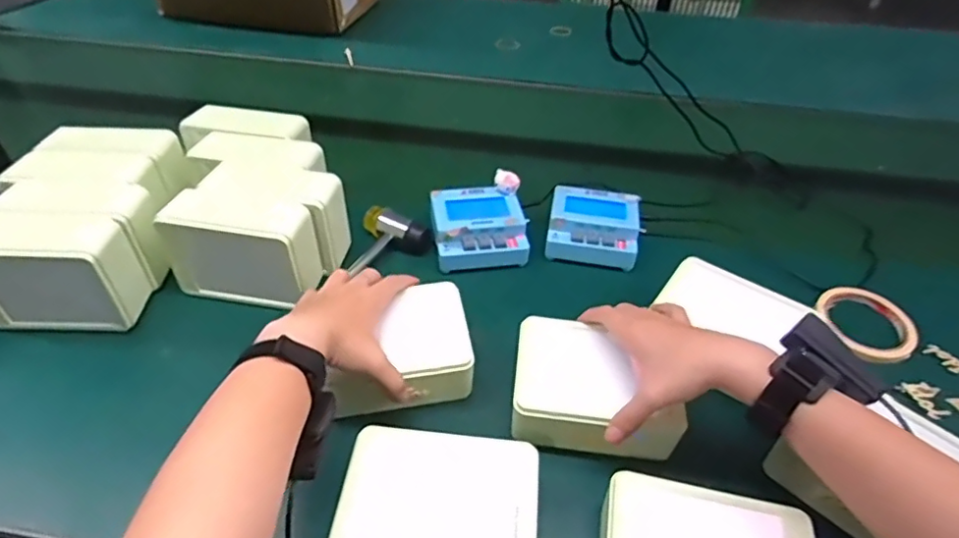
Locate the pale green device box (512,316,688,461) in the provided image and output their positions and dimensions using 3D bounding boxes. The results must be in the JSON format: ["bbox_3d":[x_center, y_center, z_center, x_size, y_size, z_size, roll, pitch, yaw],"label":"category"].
[{"bbox_3d":[0.101,0.103,0.502,0.136,0.052,0.100,6,43,4],"label":"pale green device box"}]

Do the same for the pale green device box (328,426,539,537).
[{"bbox_3d":[-0.030,0.187,0.418,0.138,0.055,0.112,6,43,3],"label":"pale green device box"}]

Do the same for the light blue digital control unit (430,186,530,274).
[{"bbox_3d":[-0.001,-0.046,0.661,0.102,0.051,0.099,-5,44,-8],"label":"light blue digital control unit"}]

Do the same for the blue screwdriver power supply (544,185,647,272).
[{"bbox_3d":[0.135,-0.048,0.675,0.104,0.048,0.102,9,44,7],"label":"blue screwdriver power supply"}]

